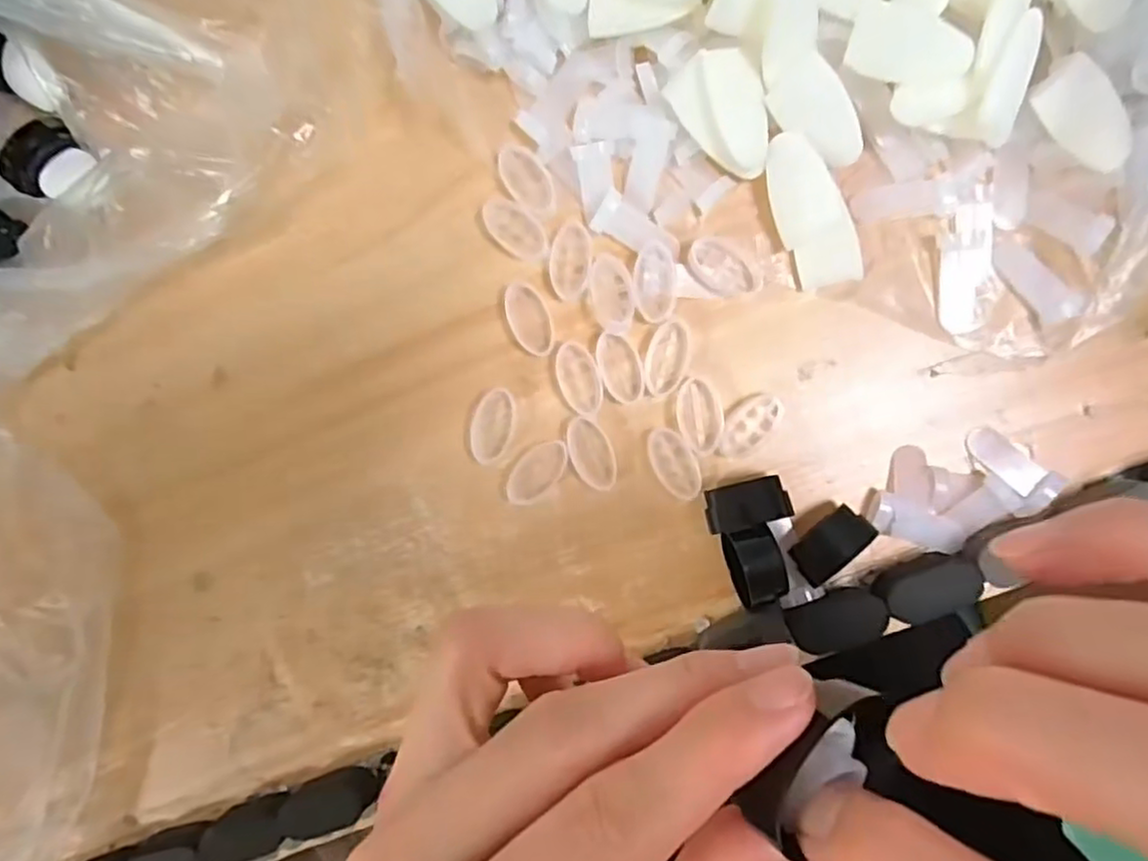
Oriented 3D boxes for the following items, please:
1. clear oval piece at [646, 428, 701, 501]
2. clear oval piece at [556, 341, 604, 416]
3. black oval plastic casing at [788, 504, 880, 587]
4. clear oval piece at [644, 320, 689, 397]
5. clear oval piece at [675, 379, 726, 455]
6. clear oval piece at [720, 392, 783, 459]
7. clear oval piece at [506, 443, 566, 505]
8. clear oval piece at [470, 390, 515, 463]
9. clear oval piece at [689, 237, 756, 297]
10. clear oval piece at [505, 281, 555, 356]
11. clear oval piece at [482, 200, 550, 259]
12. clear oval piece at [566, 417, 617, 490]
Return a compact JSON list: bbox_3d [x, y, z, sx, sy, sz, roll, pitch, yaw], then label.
[{"bbox_3d":[0.043,0.014,0.285,0.017,0.007,0.032,-33,89,4],"label":"clear oval piece"},{"bbox_3d":[0.002,-0.022,0.286,0.017,0.006,0.031,-20,90,4],"label":"clear oval piece"},{"bbox_3d":[0.105,0.046,0.277,0.033,0.013,0.017,-42,88,3],"label":"black oval plastic casing"},{"bbox_3d":[0.039,-0.031,0.282,0.017,0.006,0.031,13,92,4],"label":"clear oval piece"},{"bbox_3d":[0.053,-0.006,0.282,0.019,0.006,0.032,-12,90,4],"label":"clear oval piece"},{"bbox_3d":[0.074,-0.002,0.281,0.032,0.009,0.017,-44,88,3],"label":"clear oval piece"},{"bbox_3d":[-0.016,0.018,0.289,0.032,0.004,0.017,-45,88,3],"label":"clear oval piece"},{"bbox_3d":[-0.036,-0.002,0.291,0.017,0.004,0.032,17,92,3],"label":"clear oval piece"},{"bbox_3d":[0.062,-0.068,0.280,0.030,0.004,0.020,39,93,2],"label":"clear oval piece"},{"bbox_3d":[-0.019,-0.047,0.287,0.016,0.009,0.032,-23,89,4],"label":"clear oval piece"},{"bbox_3d":[-0.024,-0.085,0.285,0.018,0.005,0.032,-44,88,3],"label":"clear oval piece"},{"bbox_3d":[0.008,0.010,0.287,0.016,0.008,0.033,-25,89,4],"label":"clear oval piece"}]

